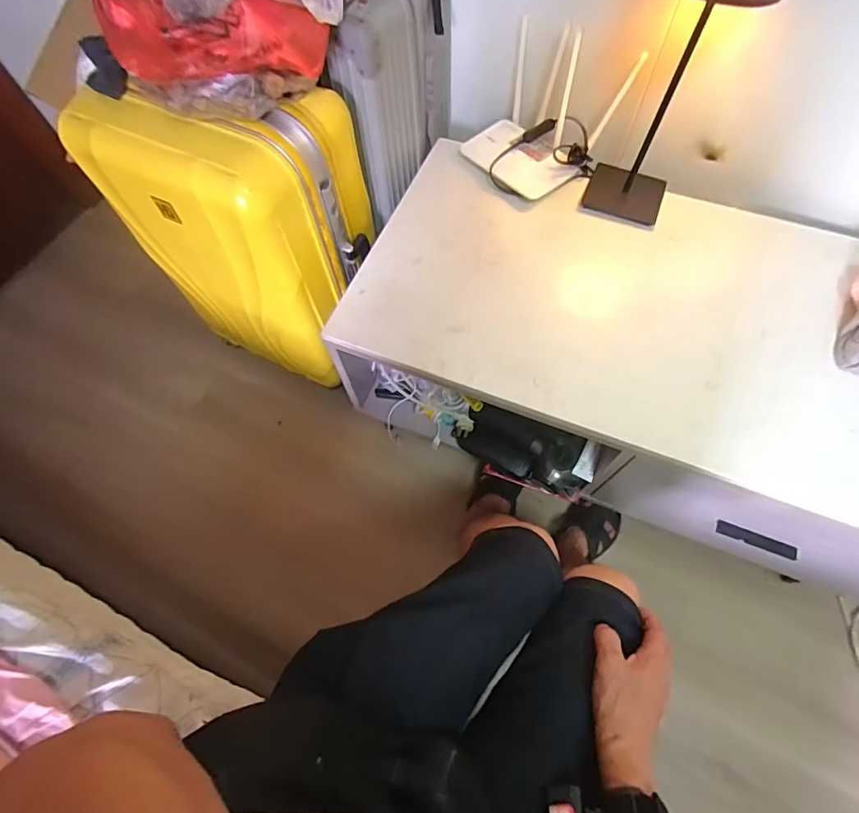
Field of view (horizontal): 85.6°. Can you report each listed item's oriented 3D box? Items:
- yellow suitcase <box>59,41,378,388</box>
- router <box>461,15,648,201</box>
[{"bbox_3d":[-0.303,-0.323,0.861,0.365,0.516,0.256,25,69,13],"label":"yellow suitcase"},{"bbox_3d":[0.185,-0.494,0.776,0.206,0.167,0.199,35,71,16],"label":"router"}]

